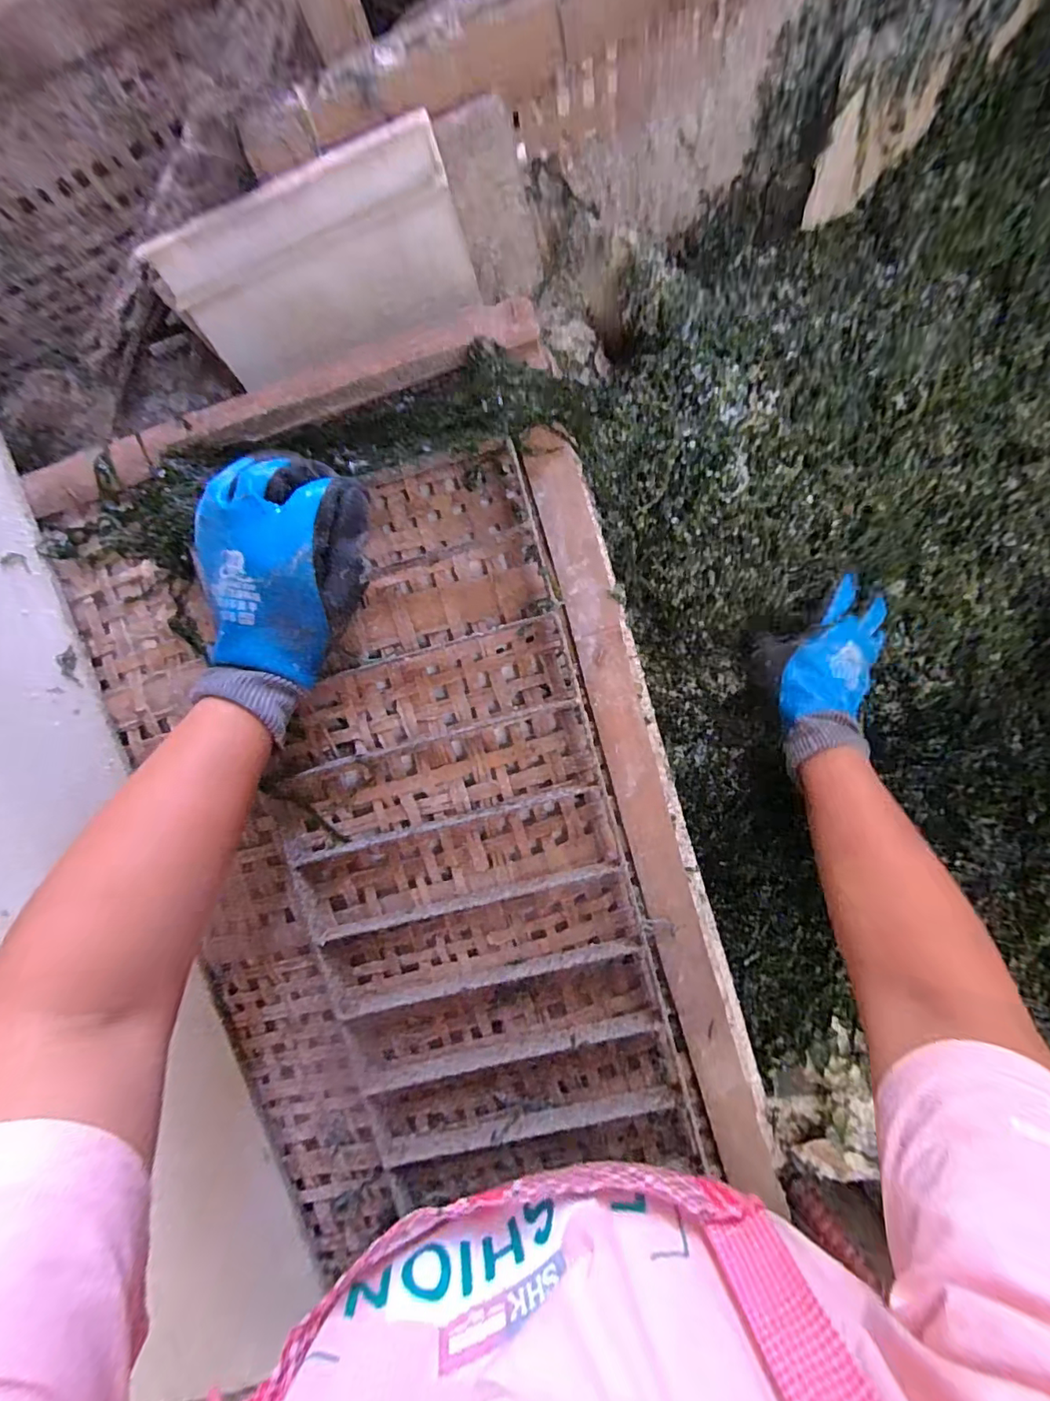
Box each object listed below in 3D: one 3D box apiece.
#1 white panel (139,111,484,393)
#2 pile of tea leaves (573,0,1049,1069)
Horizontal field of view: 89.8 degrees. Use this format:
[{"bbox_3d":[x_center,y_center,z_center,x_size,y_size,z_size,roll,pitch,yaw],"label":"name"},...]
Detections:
[{"bbox_3d":[-0.140,-0.297,0.370,0.197,0.102,0.009,-18,58,7],"label":"white panel"},{"bbox_3d":[0.389,-0.101,0.410,0.594,0.190,0.802,-12,82,7],"label":"pile of tea leaves"}]

